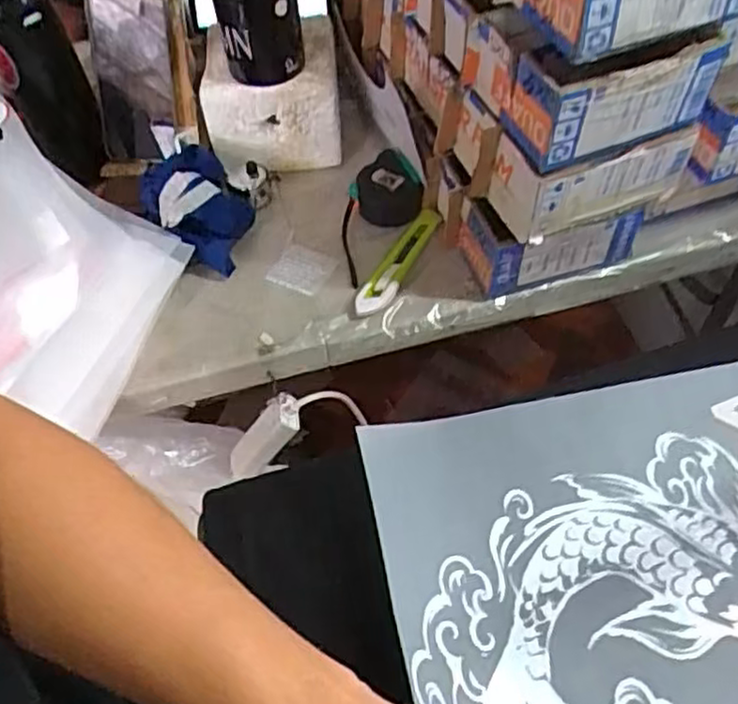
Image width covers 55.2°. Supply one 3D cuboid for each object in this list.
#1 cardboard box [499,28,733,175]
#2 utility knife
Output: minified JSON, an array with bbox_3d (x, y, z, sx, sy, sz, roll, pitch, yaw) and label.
[{"bbox_3d":[0.187,-0.207,0.548,0.154,0.083,0.070,-17,56,-10],"label":"cardboard box"},{"bbox_3d":[0.031,-0.090,0.705,0.029,0.022,0.144,24,59,17],"label":"utility knife"}]

